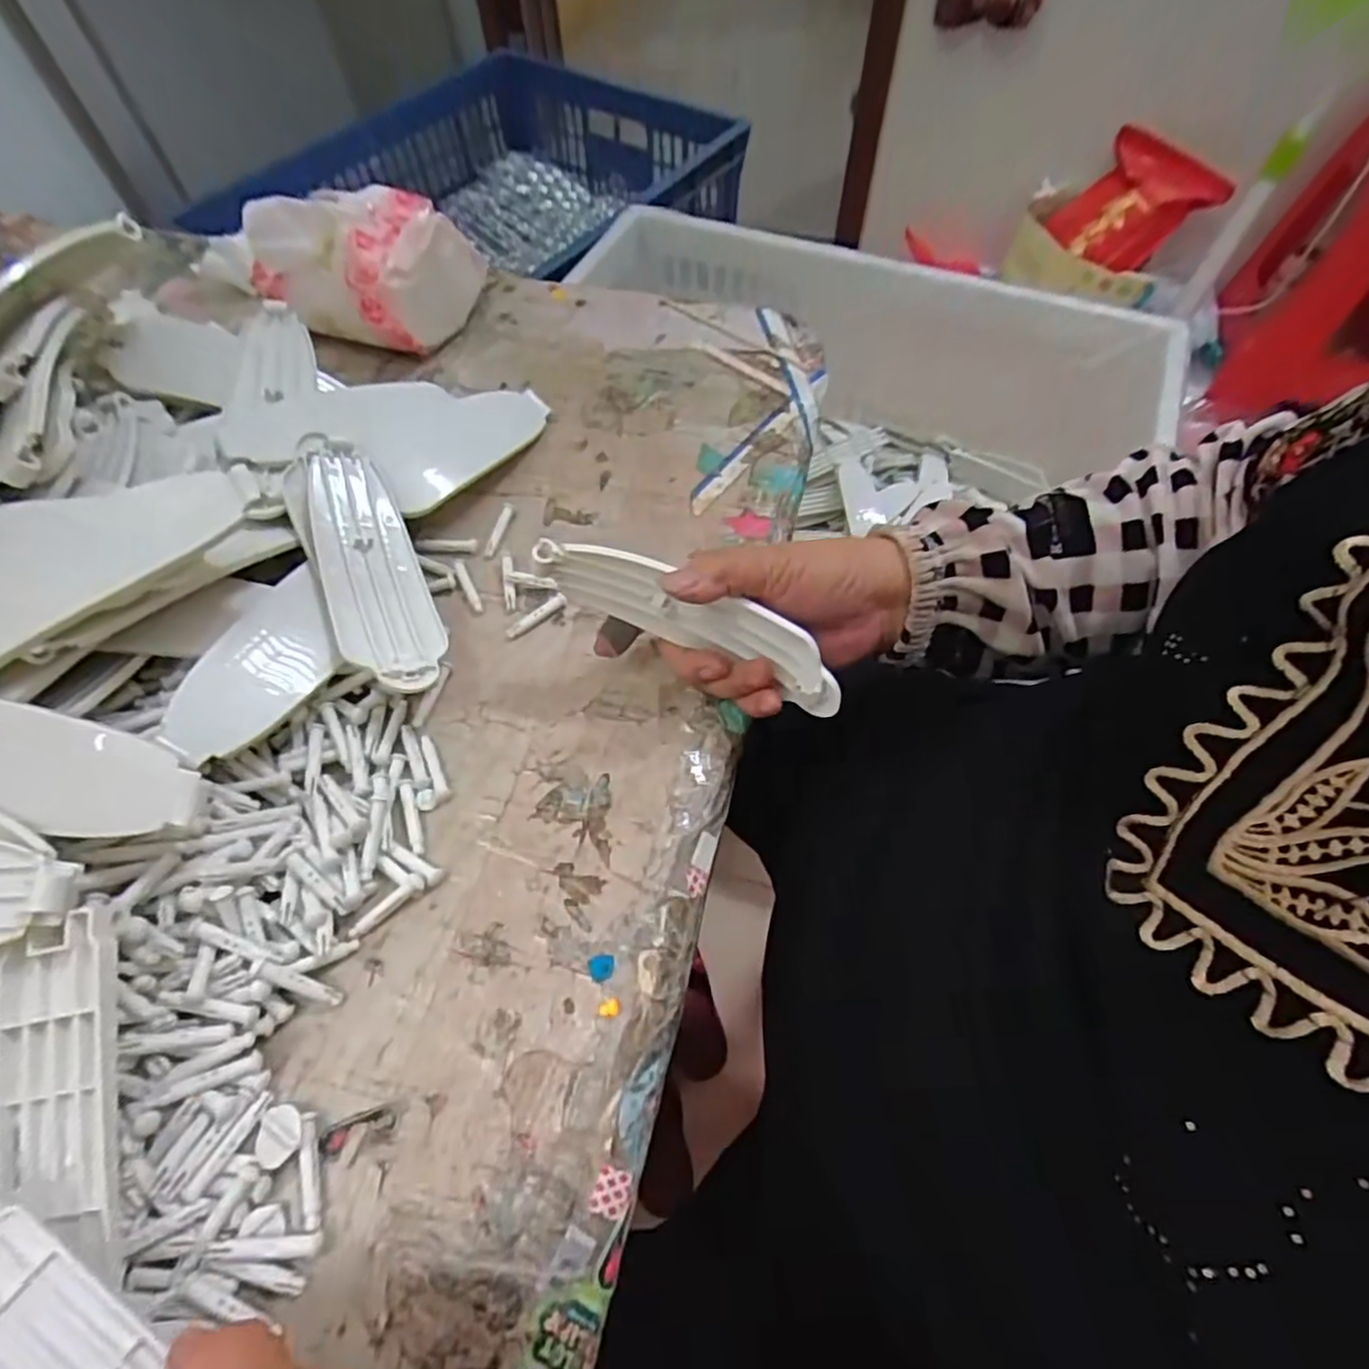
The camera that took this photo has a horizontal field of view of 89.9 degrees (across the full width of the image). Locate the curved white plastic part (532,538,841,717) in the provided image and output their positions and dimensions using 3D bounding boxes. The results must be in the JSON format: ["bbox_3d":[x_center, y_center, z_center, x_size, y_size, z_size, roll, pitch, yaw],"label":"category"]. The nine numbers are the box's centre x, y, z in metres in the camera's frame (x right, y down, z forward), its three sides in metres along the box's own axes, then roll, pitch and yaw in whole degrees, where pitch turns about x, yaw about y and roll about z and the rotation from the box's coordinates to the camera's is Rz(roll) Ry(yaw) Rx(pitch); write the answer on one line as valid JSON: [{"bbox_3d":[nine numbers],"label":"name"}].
[{"bbox_3d":[0.003,-0.029,0.332,0.156,0.046,0.016,25,64,2],"label":"curved white plastic part"}]

